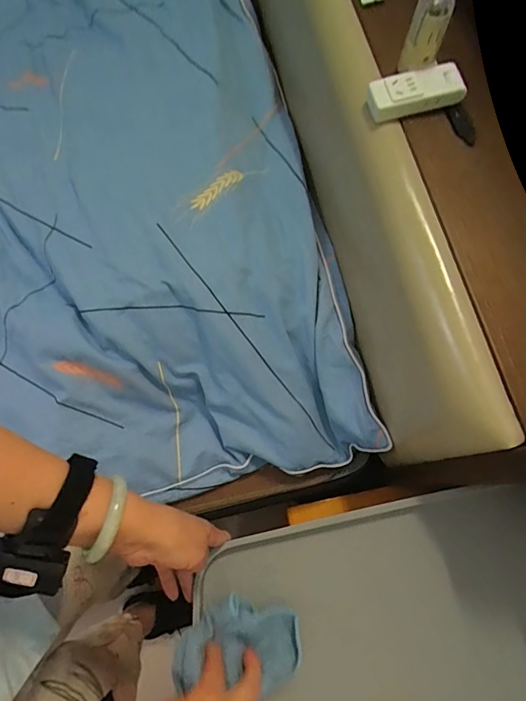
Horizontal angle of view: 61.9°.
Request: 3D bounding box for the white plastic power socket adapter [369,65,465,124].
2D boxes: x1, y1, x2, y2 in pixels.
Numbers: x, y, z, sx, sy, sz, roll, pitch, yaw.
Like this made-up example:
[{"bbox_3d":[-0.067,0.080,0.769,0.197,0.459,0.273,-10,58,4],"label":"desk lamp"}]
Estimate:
[{"bbox_3d":[0.153,-0.263,0.444,0.093,0.022,0.038,-15,74,-6],"label":"white plastic power socket adapter"}]

